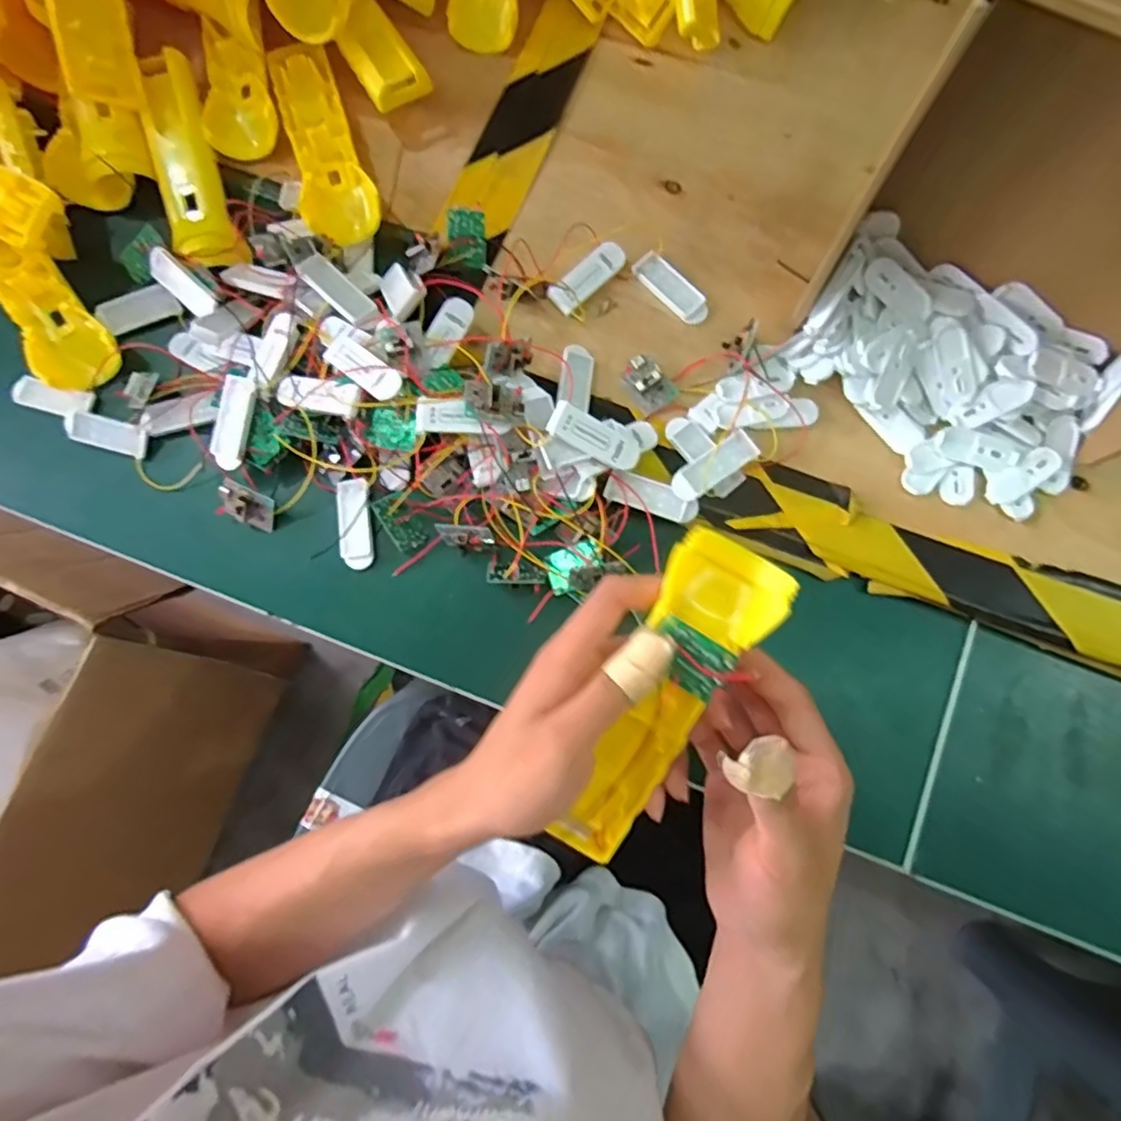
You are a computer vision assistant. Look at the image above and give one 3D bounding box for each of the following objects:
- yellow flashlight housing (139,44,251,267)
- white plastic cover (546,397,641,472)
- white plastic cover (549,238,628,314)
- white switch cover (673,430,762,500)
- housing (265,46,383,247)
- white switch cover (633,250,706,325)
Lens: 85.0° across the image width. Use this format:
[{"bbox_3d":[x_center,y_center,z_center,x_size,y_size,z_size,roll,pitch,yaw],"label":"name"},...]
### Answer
[{"bbox_3d":[-0.264,-0.275,0.431,0.043,0.033,0.164,-20,80,-3],"label":"yellow flashlight housing"},{"bbox_3d":[0.021,-0.075,0.370,0.058,0.009,0.025,24,80,-14],"label":"white plastic cover"},{"bbox_3d":[0.019,-0.190,0.411,0.058,0.010,0.020,-42,82,-7],"label":"white plastic cover"},{"bbox_3d":[0.096,-0.058,0.383,0.057,0.012,0.020,-37,81,-6],"label":"white switch cover"},{"bbox_3d":[-0.167,-0.291,0.430,0.049,0.021,0.157,-19,80,-3],"label":"housing"},{"bbox_3d":[0.075,-0.183,0.412,0.058,0.005,0.022,44,83,8],"label":"white switch cover"}]

